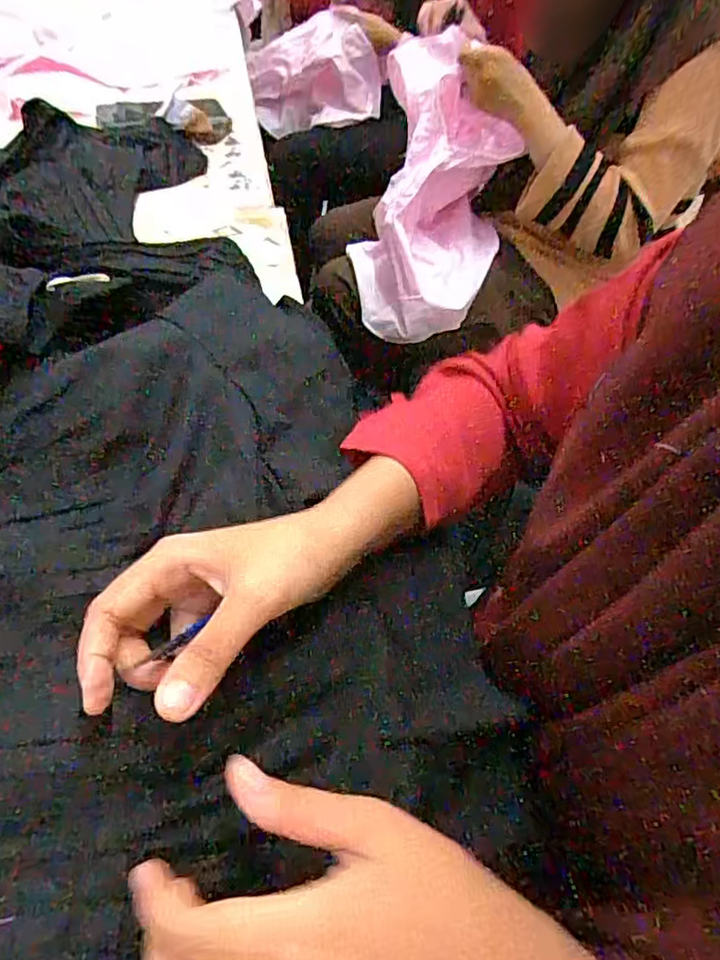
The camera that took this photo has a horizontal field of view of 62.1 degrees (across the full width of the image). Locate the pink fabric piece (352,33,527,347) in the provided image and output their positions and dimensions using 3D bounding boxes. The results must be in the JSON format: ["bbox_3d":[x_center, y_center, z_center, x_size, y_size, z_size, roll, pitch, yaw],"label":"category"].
[{"bbox_3d":[0.106,-0.423,0.909,0.195,0.367,0.192,24,51,16],"label":"pink fabric piece"}]

